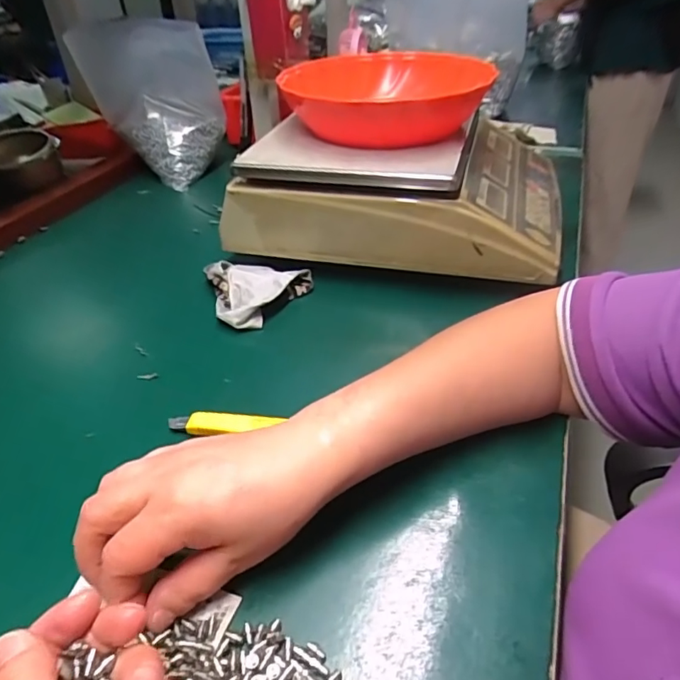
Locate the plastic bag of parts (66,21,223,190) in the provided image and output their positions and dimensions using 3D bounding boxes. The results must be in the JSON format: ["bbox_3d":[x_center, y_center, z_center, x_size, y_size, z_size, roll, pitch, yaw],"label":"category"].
[{"bbox_3d":[-0.248,-0.328,0.708,0.168,0.185,0.105,10,40,16],"label":"plastic bag of parts"}]

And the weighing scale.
[{"bbox_3d":[0.070,-0.170,0.545,0.308,0.096,0.235,8,39,13],"label":"weighing scale"}]

